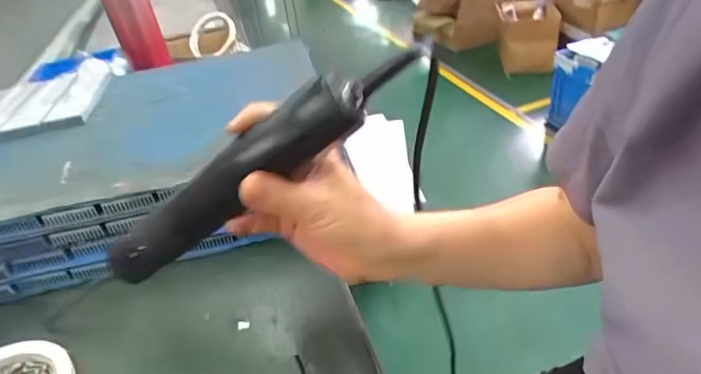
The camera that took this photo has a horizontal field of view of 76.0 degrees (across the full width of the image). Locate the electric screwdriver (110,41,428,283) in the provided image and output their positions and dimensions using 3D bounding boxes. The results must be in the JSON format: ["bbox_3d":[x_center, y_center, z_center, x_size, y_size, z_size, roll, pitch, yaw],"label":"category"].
[{"bbox_3d":[-0.059,-0.012,0.268,0.229,0.038,0.031,-35,33,15],"label":"electric screwdriver"}]

